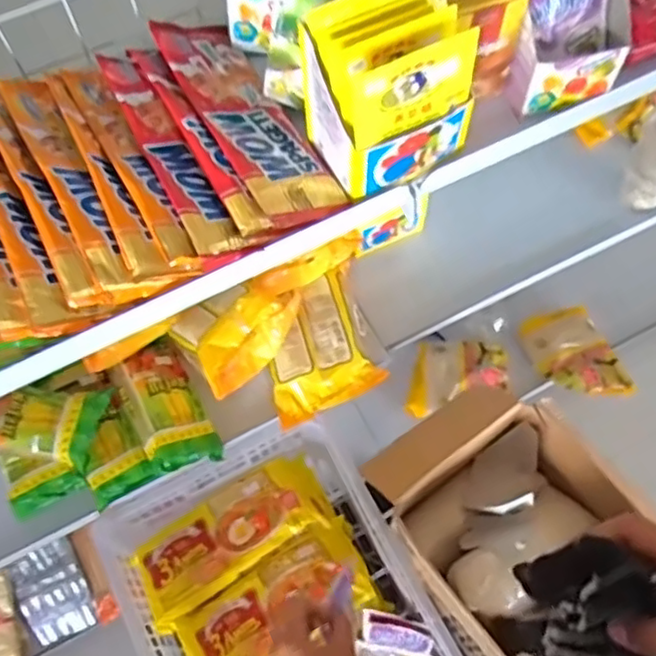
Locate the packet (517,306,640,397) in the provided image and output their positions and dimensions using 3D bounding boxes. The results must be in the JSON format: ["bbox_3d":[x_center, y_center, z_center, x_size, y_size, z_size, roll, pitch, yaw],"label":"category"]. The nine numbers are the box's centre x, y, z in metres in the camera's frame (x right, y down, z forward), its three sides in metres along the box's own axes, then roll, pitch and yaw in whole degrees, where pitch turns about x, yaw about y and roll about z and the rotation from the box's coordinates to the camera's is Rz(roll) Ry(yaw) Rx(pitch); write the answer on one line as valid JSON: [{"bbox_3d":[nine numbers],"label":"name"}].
[{"bbox_3d":[0.476,0.054,1.243,0.140,0.051,0.188,-19,65,-8],"label":"packet"}]

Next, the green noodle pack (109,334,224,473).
[{"bbox_3d":[-0.202,0.094,0.792,0.083,0.048,0.165,-27,67,-11],"label":"green noodle pack"}]

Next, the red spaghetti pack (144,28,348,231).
[{"bbox_3d":[-0.073,-0.185,0.571,0.078,0.020,0.247,-19,63,-30],"label":"red spaghetti pack"}]

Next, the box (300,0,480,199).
[{"bbox_3d":[0.047,-0.187,0.502,0.109,0.126,0.084,-29,67,-12],"label":"box"}]

